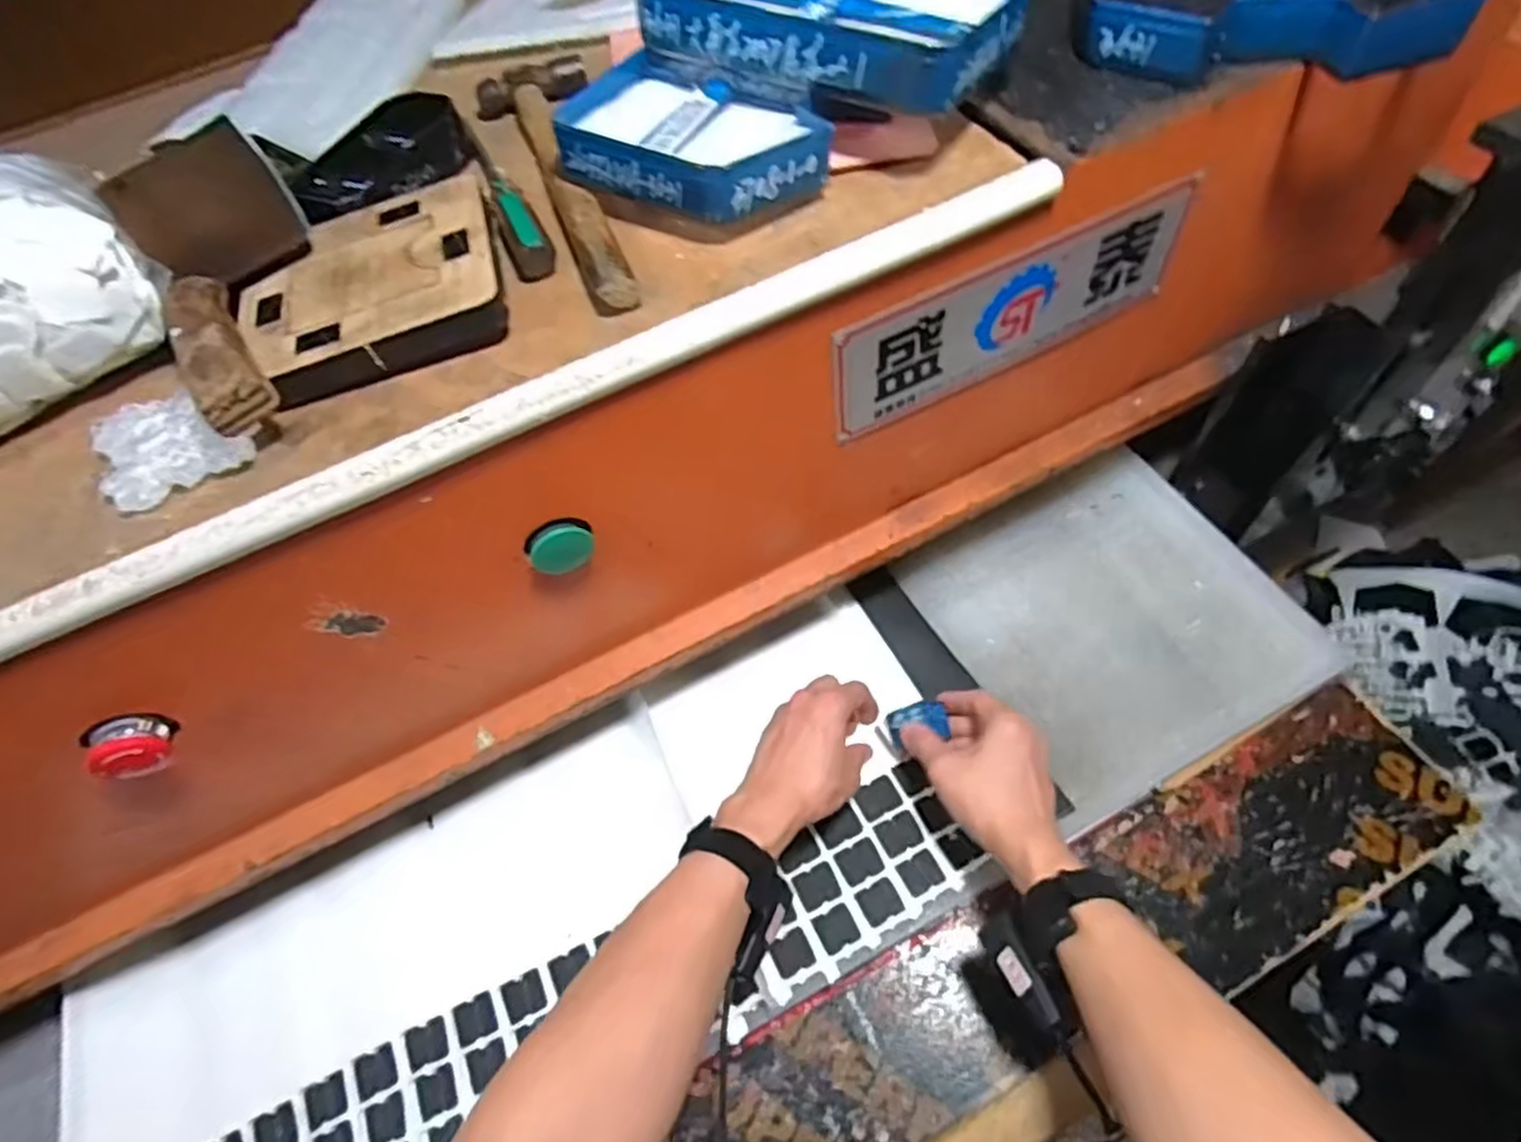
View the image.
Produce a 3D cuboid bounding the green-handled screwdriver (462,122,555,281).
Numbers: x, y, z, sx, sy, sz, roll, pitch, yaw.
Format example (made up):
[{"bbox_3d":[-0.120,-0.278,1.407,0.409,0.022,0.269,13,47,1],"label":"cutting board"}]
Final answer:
[{"bbox_3d":[-0.164,-0.244,0.481,0.024,0.023,0.177,-20,58,-11],"label":"green-handled screwdriver"}]

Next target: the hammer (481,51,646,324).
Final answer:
[{"bbox_3d":[-0.127,-0.252,0.480,0.073,0.021,0.276,-15,57,-8],"label":"hammer"}]

